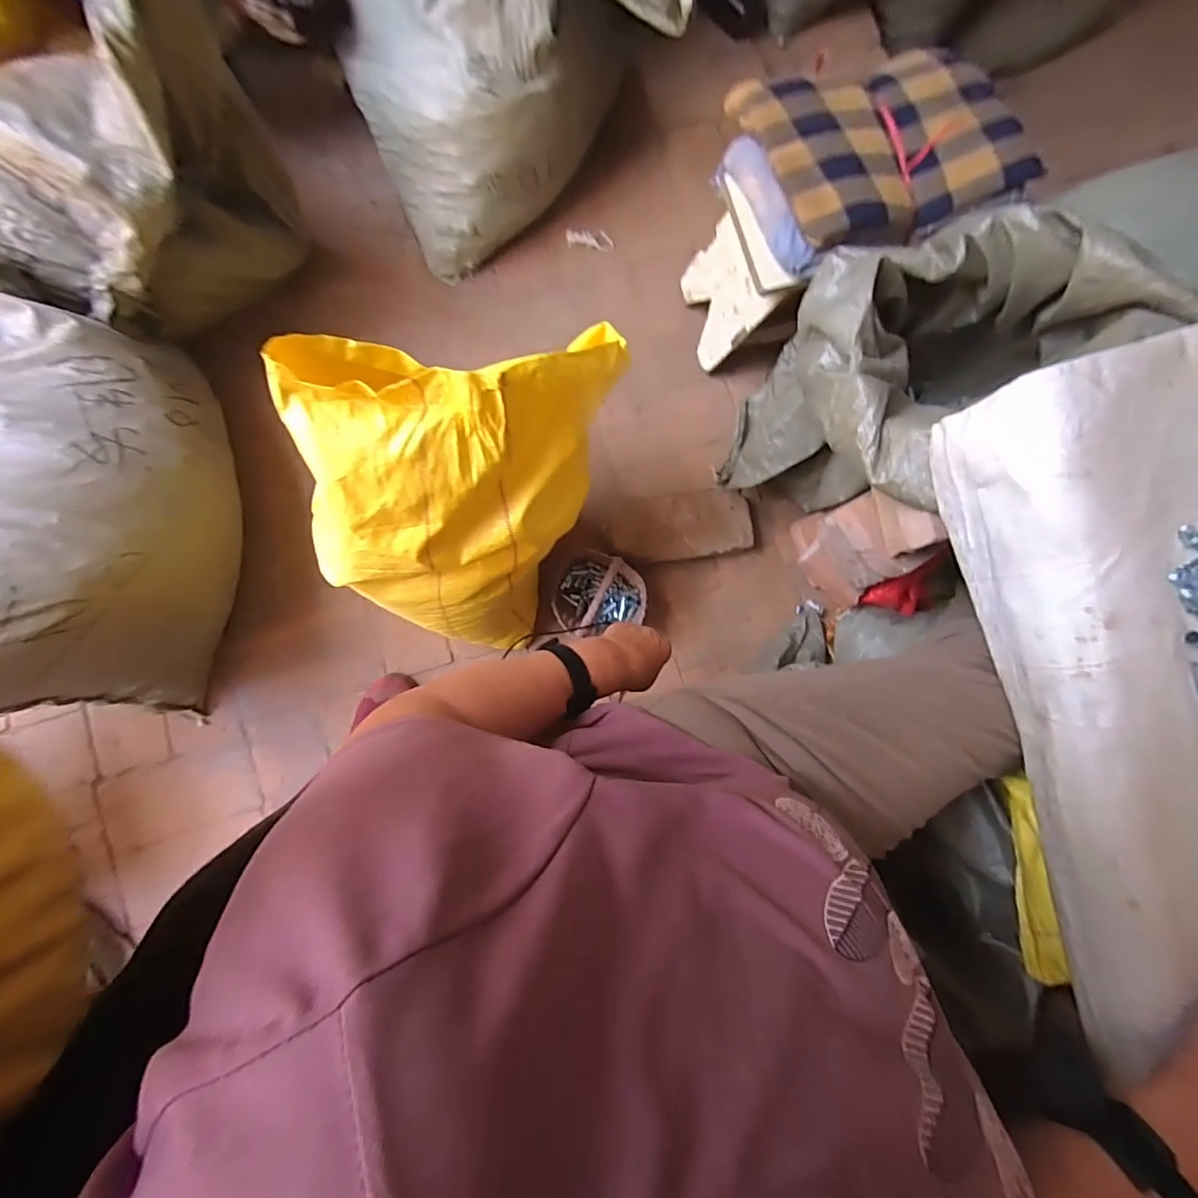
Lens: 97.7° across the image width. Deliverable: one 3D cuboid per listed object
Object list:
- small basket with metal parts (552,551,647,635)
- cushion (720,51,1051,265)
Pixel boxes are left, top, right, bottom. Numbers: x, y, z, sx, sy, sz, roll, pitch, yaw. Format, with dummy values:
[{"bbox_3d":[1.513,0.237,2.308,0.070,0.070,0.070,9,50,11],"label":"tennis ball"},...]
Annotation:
[{"bbox_3d":[0.003,-0.003,0.827,0.139,0.119,0.125,18,86,-2],"label":"small basket with metal parts"},{"bbox_3d":[0.354,-0.583,0.674,0.332,0.071,0.252,-17,87,-4],"label":"cushion"}]

